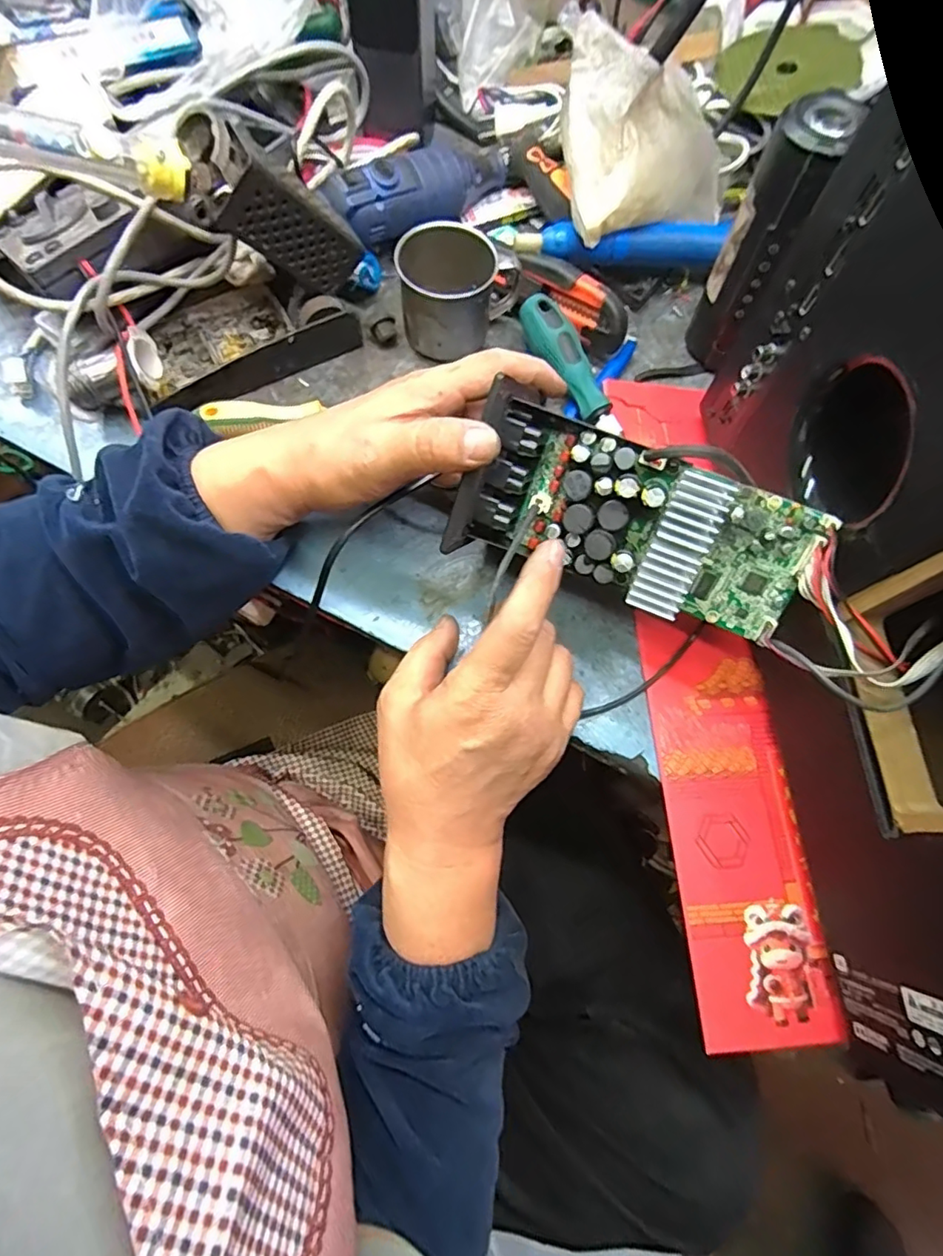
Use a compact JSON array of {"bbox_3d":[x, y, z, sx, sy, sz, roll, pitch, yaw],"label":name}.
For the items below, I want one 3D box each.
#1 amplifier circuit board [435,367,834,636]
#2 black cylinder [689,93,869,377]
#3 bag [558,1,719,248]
[{"bbox_3d":[0.084,-0.054,0.297,0.179,0.045,0.082,21,112,0],"label":"amplifier circuit board"},{"bbox_3d":[0.180,-0.242,0.367,0.037,0.152,0.050,26,72,6],"label":"black cylinder"},{"bbox_3d":[0.120,-0.343,0.396,0.151,0.093,0.093,-30,75,-12],"label":"bag"}]

